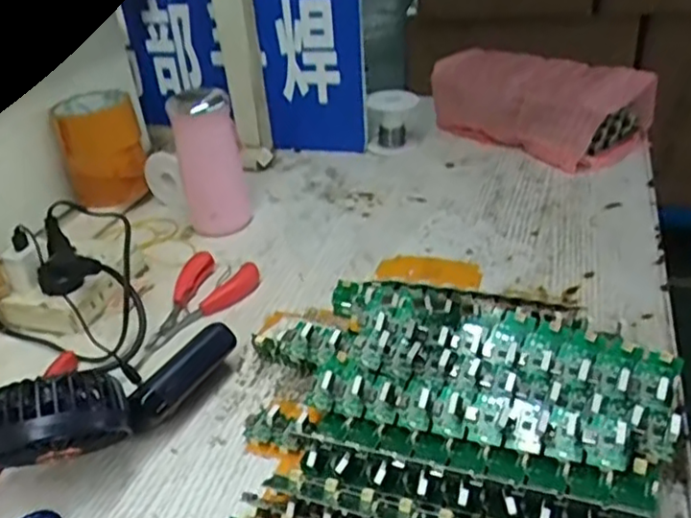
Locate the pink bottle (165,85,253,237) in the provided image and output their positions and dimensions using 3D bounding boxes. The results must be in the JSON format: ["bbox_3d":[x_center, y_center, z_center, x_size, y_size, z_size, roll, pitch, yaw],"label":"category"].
[{"bbox_3d":[-0.140,-0.103,0.697,0.064,0.135,0.072,-10,33,-9],"label":"pink bottle"}]

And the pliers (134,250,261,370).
[{"bbox_3d":[-0.142,0.039,0.590,0.072,0.016,0.134,15,38,27],"label":"pliers"}]

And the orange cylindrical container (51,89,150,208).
[{"bbox_3d":[-0.270,-0.123,0.747,0.083,0.095,0.091,-16,35,-17],"label":"orange cylindrical container"}]

